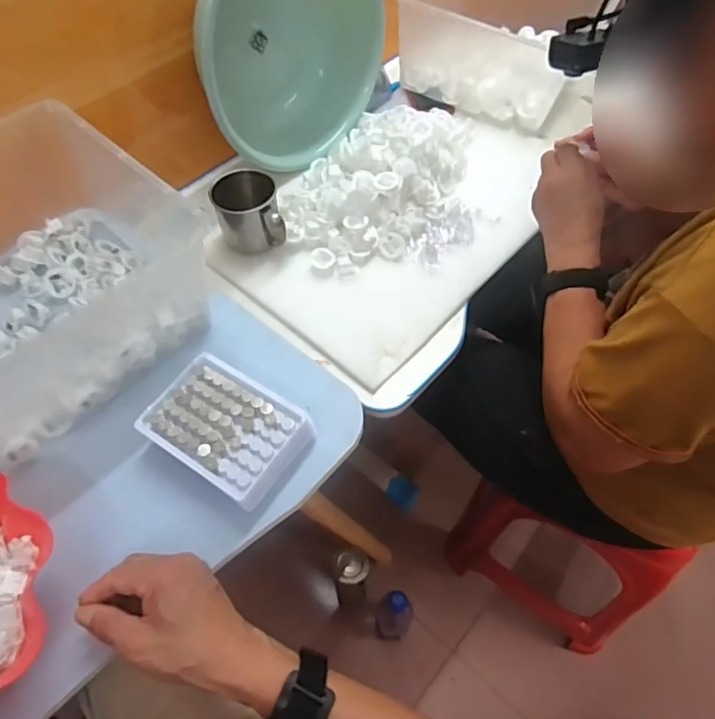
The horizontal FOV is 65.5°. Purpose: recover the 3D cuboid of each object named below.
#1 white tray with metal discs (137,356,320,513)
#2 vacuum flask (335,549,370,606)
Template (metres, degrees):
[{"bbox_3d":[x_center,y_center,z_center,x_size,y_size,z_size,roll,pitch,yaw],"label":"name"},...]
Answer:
[{"bbox_3d":[-0.122,0.061,0.511,0.138,0.028,0.097,30,60,18],"label":"white tray with metal discs"},{"bbox_3d":[-0.014,0.417,1.044,0.066,0.197,0.060,2,55,1],"label":"vacuum flask"}]

